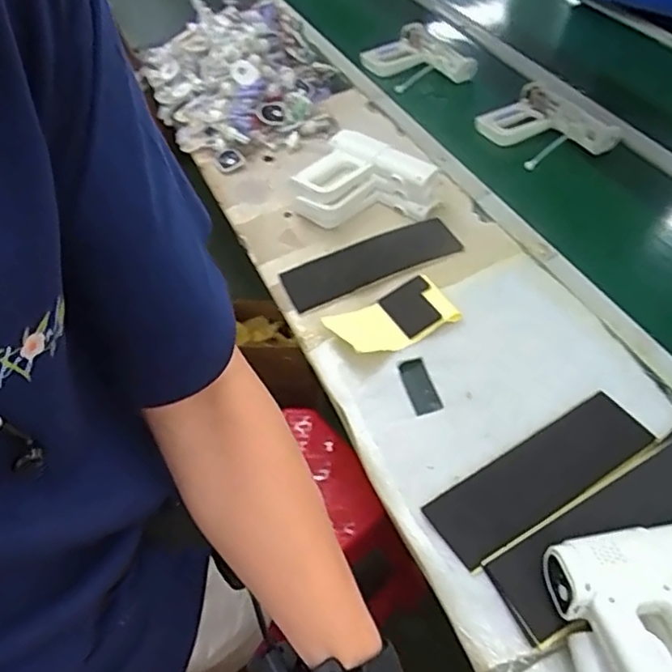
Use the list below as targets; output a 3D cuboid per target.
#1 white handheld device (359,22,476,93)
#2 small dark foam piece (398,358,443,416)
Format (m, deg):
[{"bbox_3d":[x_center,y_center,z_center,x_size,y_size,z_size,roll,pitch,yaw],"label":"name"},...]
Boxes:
[{"bbox_3d":[0.193,-0.645,1.385,0.181,0.054,0.255,-26,54,-16],"label":"white handheld device"},{"bbox_3d":[0.118,0.070,0.837,0.040,0.016,0.082,-15,51,-7],"label":"small dark foam piece"}]

